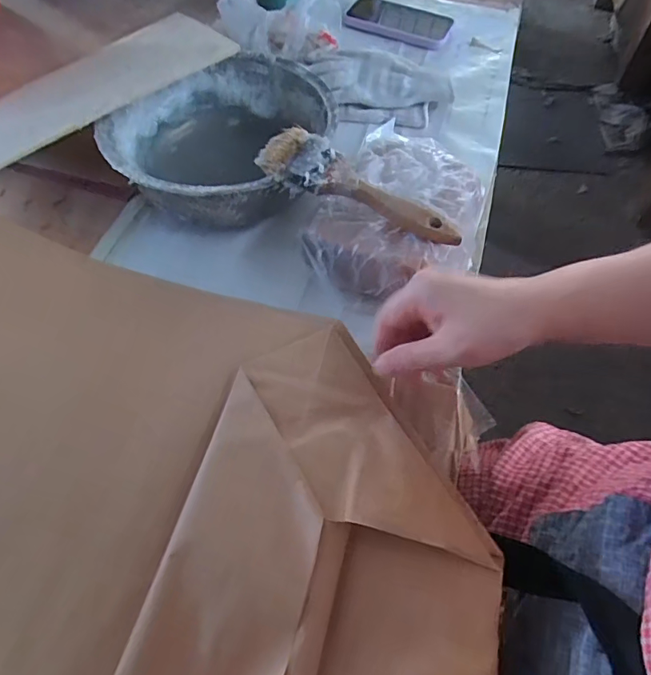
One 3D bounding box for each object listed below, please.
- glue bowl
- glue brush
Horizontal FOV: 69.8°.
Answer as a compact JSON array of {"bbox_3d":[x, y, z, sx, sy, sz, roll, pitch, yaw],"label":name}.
[{"bbox_3d":[-0.100,-0.193,0.471,0.202,0.082,0.221,15,60,8],"label":"glue bowl"},{"bbox_3d":[0.026,-0.117,0.382,0.172,0.043,0.050,27,63,15],"label":"glue brush"}]

